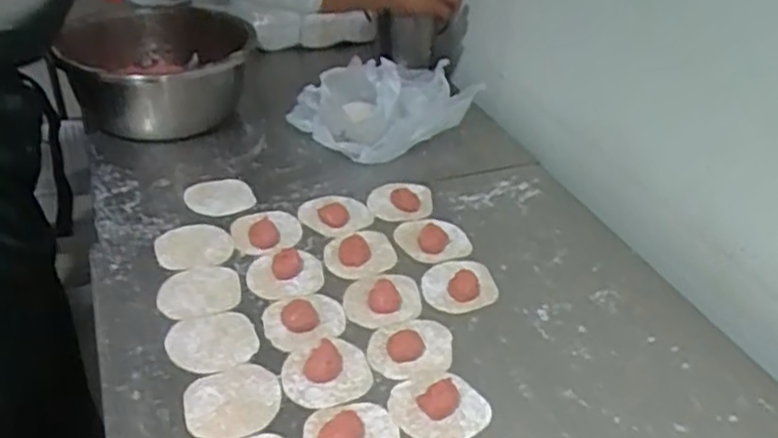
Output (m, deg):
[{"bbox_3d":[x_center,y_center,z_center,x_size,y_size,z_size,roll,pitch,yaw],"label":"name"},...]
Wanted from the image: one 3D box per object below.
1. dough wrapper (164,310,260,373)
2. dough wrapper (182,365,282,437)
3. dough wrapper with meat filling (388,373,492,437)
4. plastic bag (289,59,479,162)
[{"bbox_3d":[-0.176,0.122,0.715,0.087,0.006,0.081,1,35,-1],"label":"dough wrapper"},{"bbox_3d":[-0.143,0.165,0.653,0.085,0.009,0.079,1,35,-1],"label":"dough wrapper"},{"bbox_3d":[0.046,0.168,0.652,0.082,0.015,0.080,1,35,-1],"label":"dough wrapper with meat filling"},{"bbox_3d":[0.002,-0.183,1.076,0.266,0.128,0.141,-24,42,-32],"label":"plastic bag"}]

